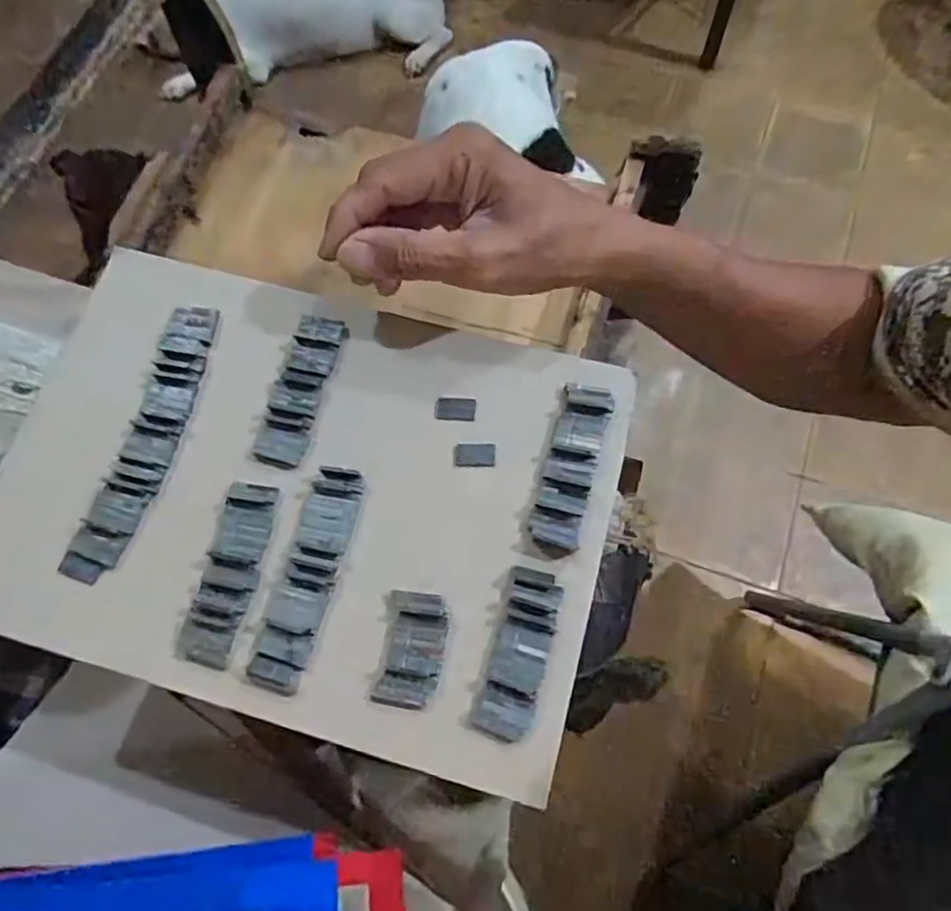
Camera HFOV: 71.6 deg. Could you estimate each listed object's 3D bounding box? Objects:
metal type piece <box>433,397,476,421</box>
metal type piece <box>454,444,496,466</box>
[{"bbox_3d":[-0.010,-0.024,0.332,0.020,0.004,0.012,6,69,2],"label":"metal type piece"},{"bbox_3d":[0.000,0.000,0.325,0.020,0.004,0.011,2,69,1],"label":"metal type piece"}]

